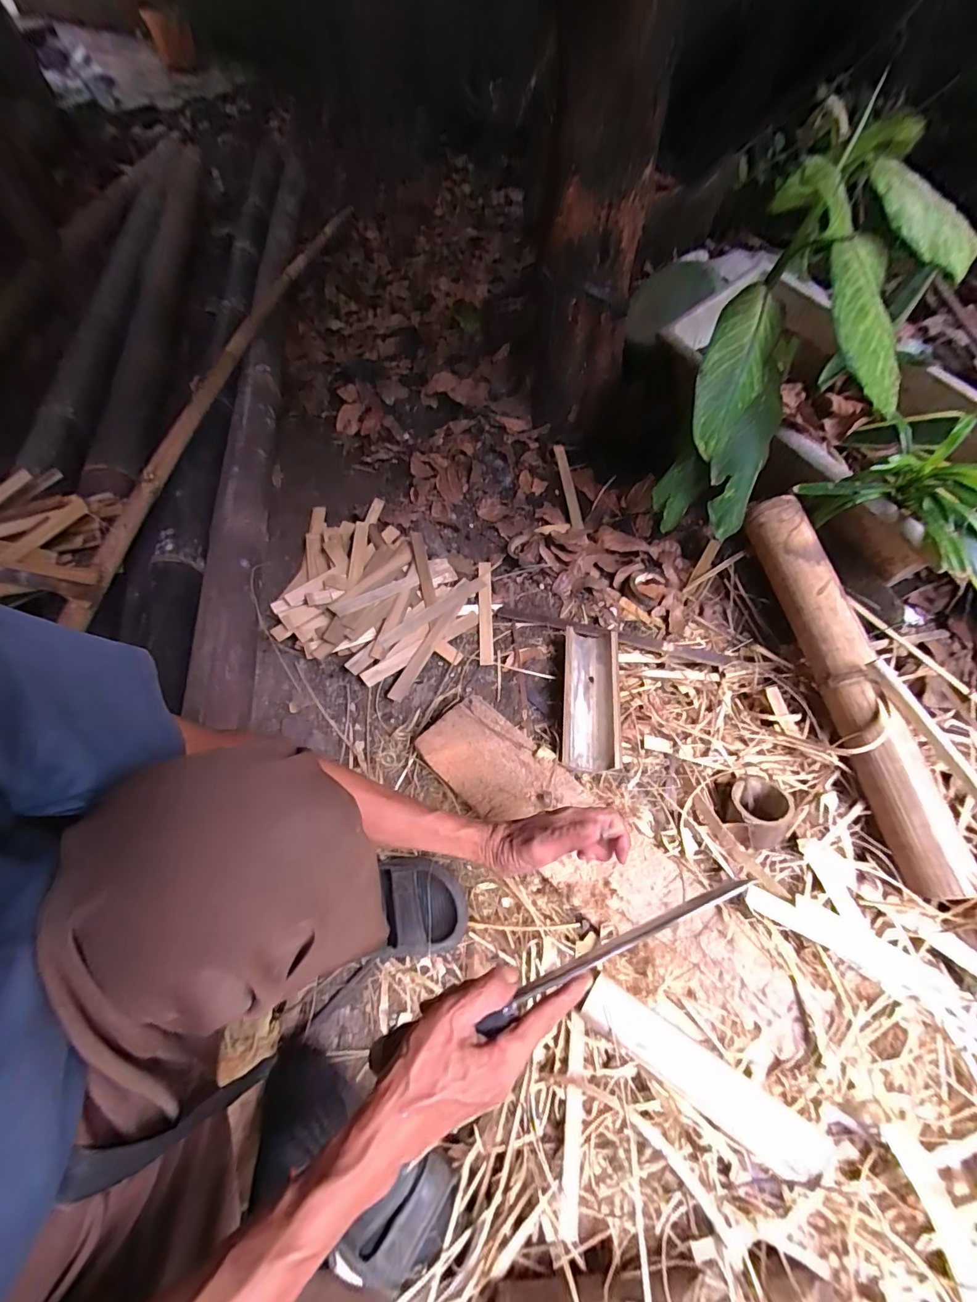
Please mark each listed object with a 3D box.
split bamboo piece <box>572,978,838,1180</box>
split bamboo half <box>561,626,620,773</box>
[{"bbox_3d":[0.205,0.416,0.450,0.225,0.029,0.045,29,65,16],"label":"split bamboo piece"},{"bbox_3d":[0.155,0.069,0.700,0.083,0.040,0.229,5,61,4],"label":"split bamboo half"}]

